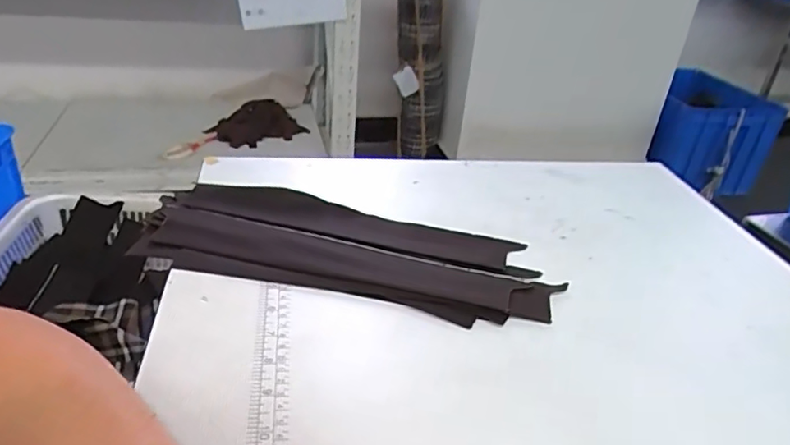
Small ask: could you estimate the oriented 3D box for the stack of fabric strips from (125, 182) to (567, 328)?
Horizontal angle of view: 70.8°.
[{"bbox_3d":[-0.041,0.020,0.457,0.328,0.010,0.123,10,32,8],"label":"stack of fabric strips"}]

